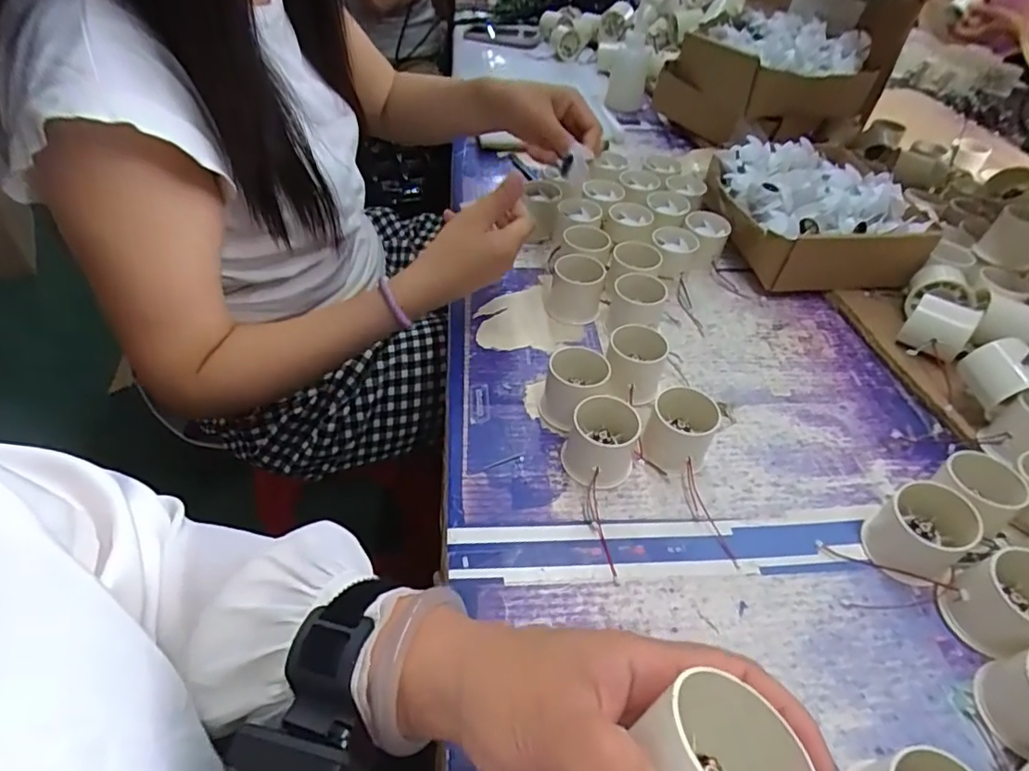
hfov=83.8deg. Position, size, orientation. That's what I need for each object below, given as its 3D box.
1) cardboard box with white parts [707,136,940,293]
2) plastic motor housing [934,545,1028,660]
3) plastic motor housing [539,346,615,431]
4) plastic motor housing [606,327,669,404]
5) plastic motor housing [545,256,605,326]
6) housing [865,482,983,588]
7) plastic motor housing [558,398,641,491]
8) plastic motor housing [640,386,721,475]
[{"bbox_3d":[0.333,-0.197,0.673,0.199,0.095,0.208,-6,47,-9],"label":"cardboard box with white parts"},{"bbox_3d":[0.311,0.136,0.361,0.057,0.053,0.054,-13,48,-15],"label":"plastic motor housing"},{"bbox_3d":[0.055,0.004,0.479,0.062,0.051,0.061,2,46,-2],"label":"plastic motor housing"},{"bbox_3d":[0.105,-0.015,0.505,0.050,0.053,0.051,15,47,11],"label":"plastic motor housing"},{"bbox_3d":[0.062,-0.101,0.584,0.055,0.059,0.045,8,46,5],"label":"plastic motor housing"},{"bbox_3d":[0.280,0.099,0.393,0.063,0.049,0.053,-24,52,-24],"label":"housing"},{"bbox_3d":[0.066,0.045,0.442,0.054,0.049,0.051,2,46,-2],"label":"plastic motor housing"},{"bbox_3d":[0.129,0.037,0.454,0.050,0.051,0.049,22,49,17],"label":"plastic motor housing"}]

